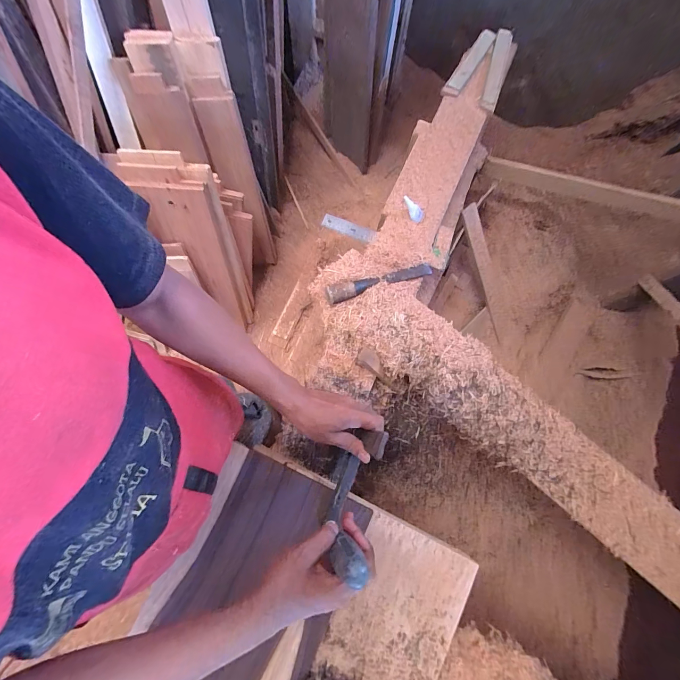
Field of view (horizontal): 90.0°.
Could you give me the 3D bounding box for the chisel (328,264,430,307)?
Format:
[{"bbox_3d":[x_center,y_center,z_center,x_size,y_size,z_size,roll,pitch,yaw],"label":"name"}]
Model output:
[{"bbox_3d":[0.092,-0.132,0.772,0.262,0.030,0.039,-16,79,-16],"label":"chisel"}]

